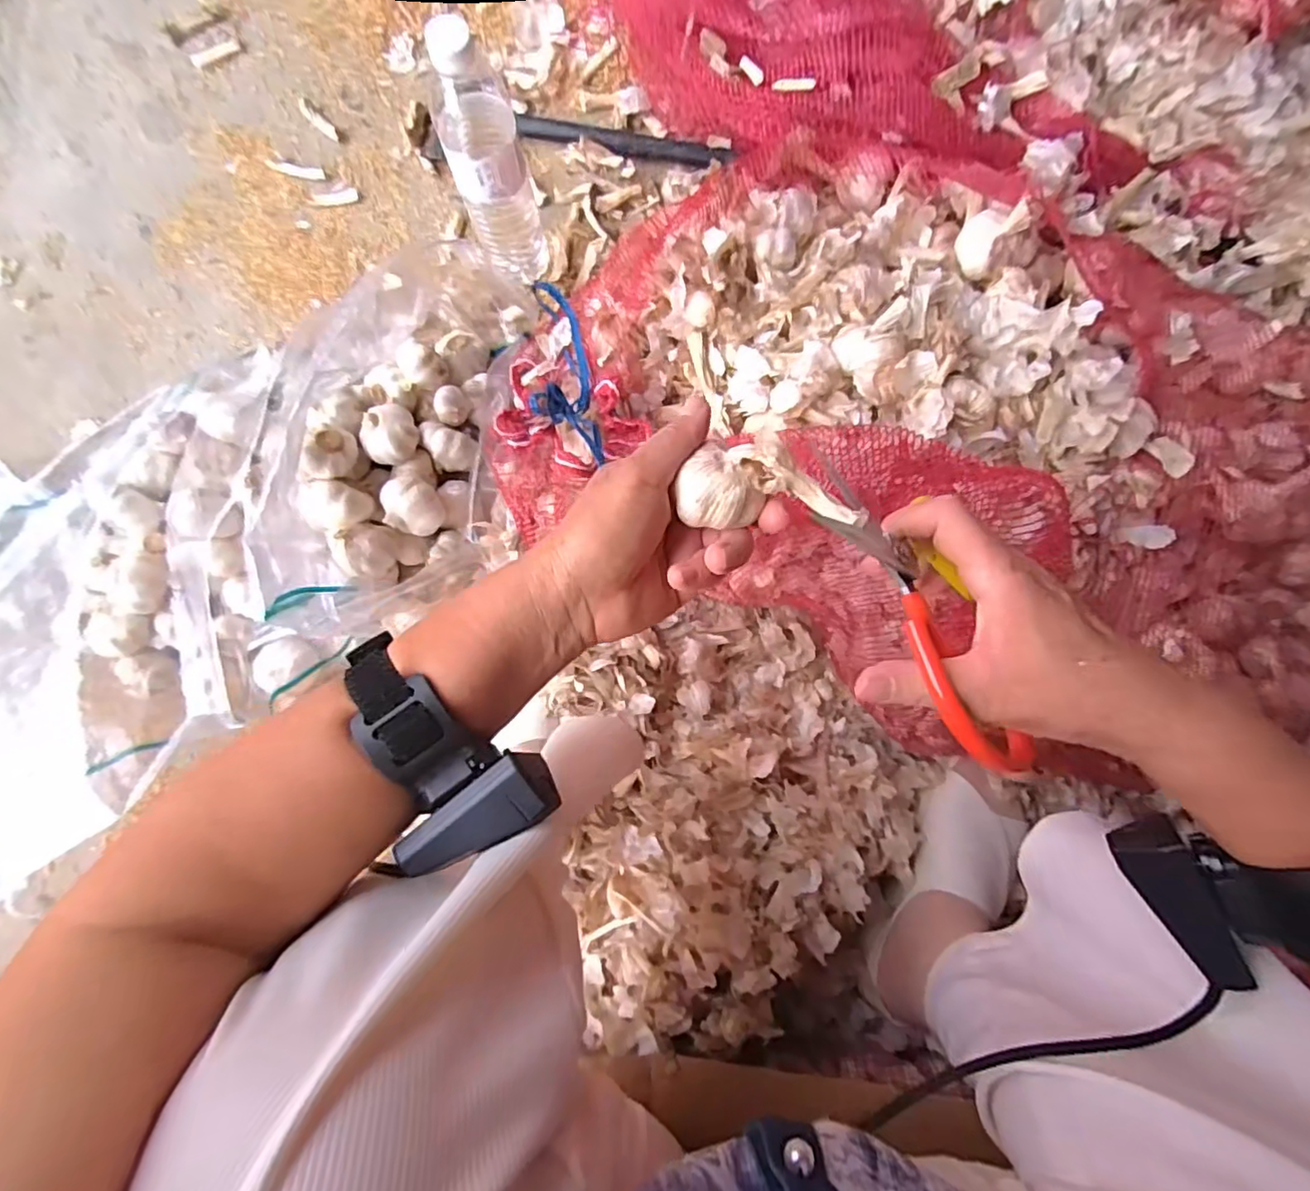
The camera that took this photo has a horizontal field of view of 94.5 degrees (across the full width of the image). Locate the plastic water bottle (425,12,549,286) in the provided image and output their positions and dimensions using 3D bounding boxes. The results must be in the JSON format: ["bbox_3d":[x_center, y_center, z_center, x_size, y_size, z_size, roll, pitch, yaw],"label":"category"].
[{"bbox_3d":[-0.140,-0.356,0.517,0.069,0.217,0.055,-18,87,2],"label":"plastic water bottle"}]

